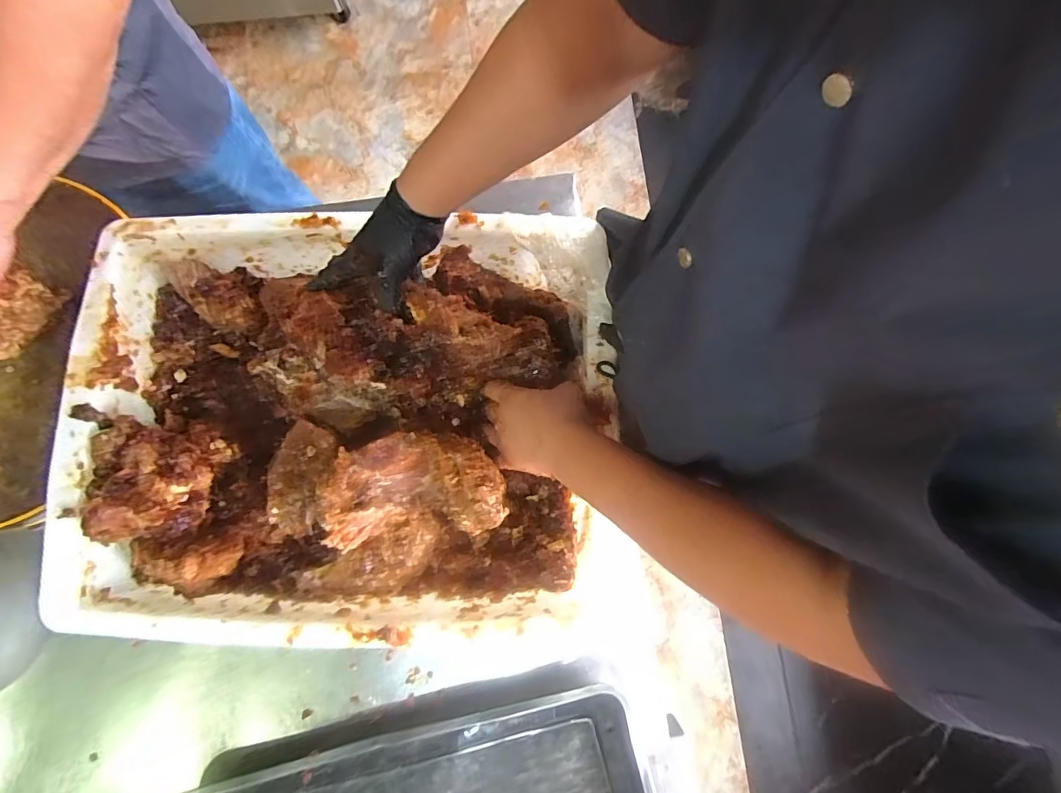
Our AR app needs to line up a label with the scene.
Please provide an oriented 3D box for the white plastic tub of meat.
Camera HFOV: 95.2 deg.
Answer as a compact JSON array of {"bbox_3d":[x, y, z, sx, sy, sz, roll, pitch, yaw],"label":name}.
[{"bbox_3d":[-0.206,0.023,0.545,0.566,0.173,0.442,0,79,0],"label":"white plastic tub of meat"}]

